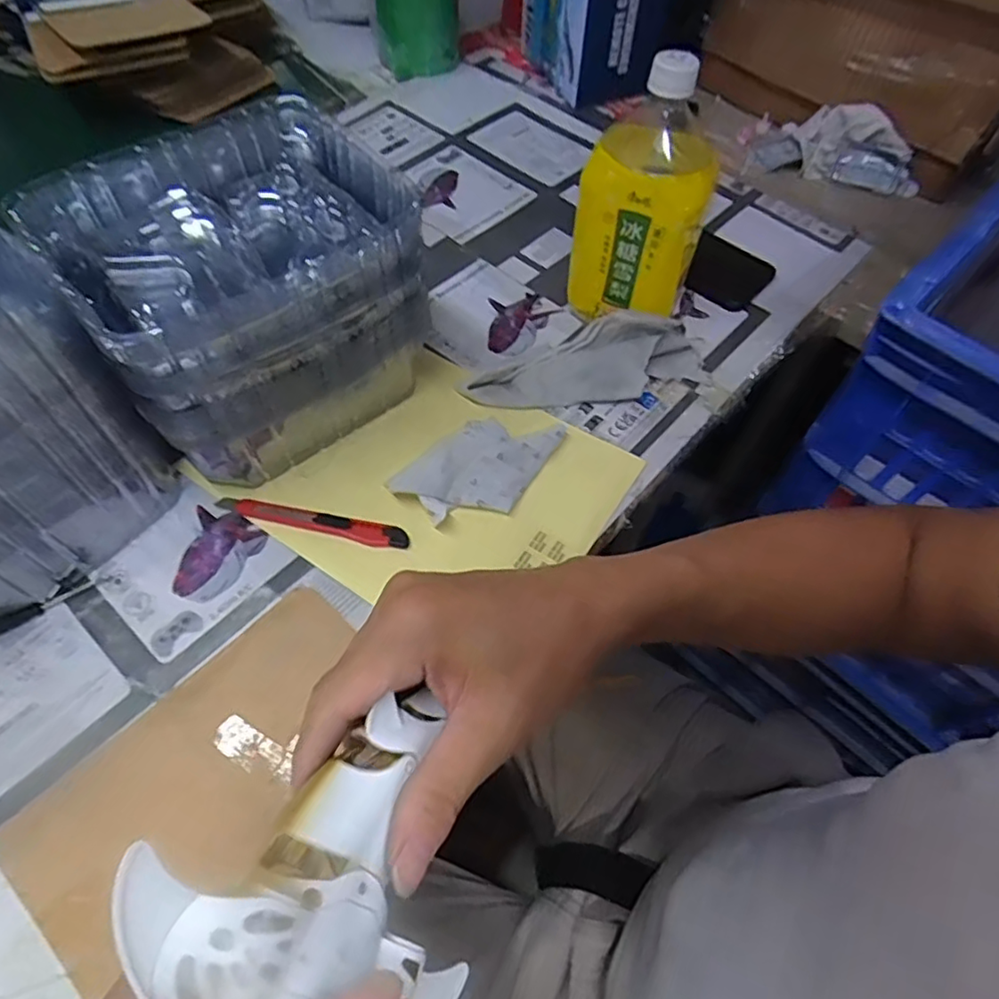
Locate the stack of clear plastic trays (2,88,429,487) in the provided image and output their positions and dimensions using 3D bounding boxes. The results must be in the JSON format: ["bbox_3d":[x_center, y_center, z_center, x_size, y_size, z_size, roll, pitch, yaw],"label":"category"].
[{"bbox_3d":[-0.172,-0.135,0.438,0.202,0.158,0.167,-35,67,-22],"label":"stack of clear plastic trays"}]

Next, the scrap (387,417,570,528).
[{"bbox_3d":[-0.008,-0.026,0.456,0.127,0.015,0.067,-37,85,-20],"label":"scrap"}]

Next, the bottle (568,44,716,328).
[{"bbox_3d":[0.113,-0.228,0.491,0.096,0.196,0.089,12,58,3],"label":"bottle"}]

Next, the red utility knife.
[{"bbox_3d":[-0.132,0.015,0.437,0.138,0.006,0.017,12,58,3],"label":"red utility knife"}]

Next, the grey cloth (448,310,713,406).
[{"bbox_3d":[0.074,-0.115,0.514,0.204,0.020,0.071,-5,89,-9],"label":"grey cloth"}]

